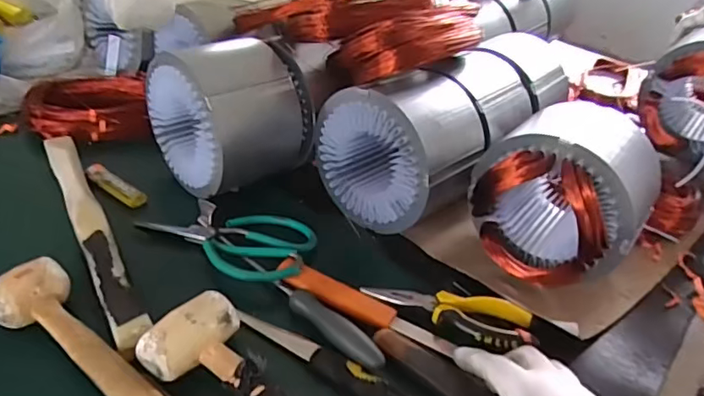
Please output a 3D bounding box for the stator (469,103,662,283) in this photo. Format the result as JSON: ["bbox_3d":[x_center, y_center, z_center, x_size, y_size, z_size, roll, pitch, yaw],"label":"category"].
[{"bbox_3d":[0.211,-0.002,0.548,0.151,0.144,0.154,30,43,28],"label":"stator"}]

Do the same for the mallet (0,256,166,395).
[{"bbox_3d":[-0.177,0.128,0.390,0.255,0.032,0.054,30,43,28],"label":"mallet"}]

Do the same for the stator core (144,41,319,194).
[{"bbox_3d":[-0.134,-0.093,0.614,0.138,0.143,0.140,-24,47,-34],"label":"stator core"}]

